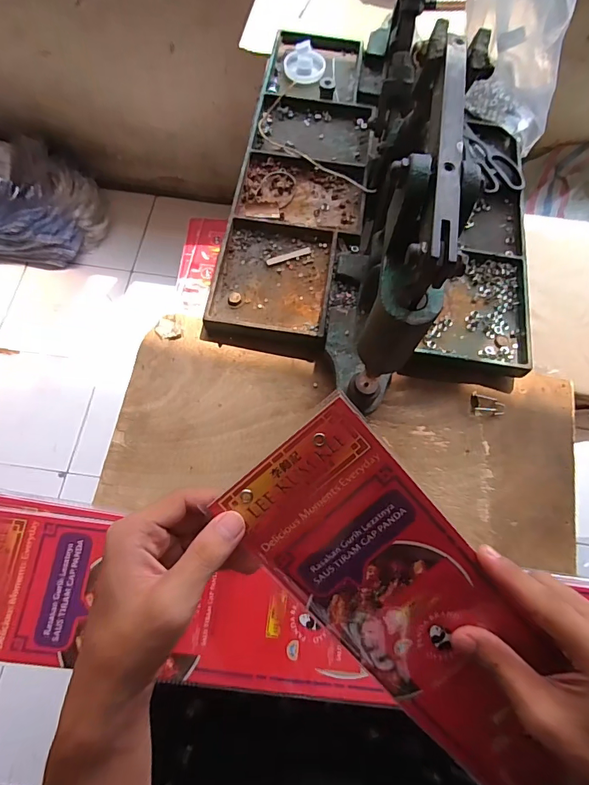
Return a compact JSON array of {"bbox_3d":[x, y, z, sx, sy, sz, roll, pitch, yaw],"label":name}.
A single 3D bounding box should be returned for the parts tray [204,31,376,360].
[{"bbox_3d":[0.015,-0.290,0.543,0.151,0.029,0.509,9,69,2],"label":"parts tray"}]

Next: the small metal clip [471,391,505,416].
[{"bbox_3d":[0.206,0.011,0.452,0.034,0.011,0.026,-1,69,-2],"label":"small metal clip"}]

